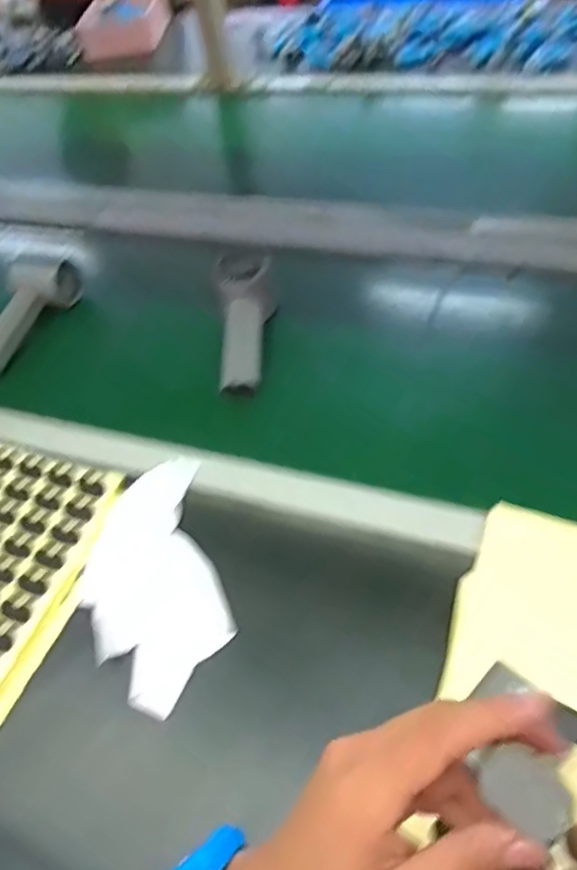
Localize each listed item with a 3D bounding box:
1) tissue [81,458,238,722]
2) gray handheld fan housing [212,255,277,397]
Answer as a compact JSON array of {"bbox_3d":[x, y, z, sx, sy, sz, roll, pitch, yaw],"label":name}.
[{"bbox_3d":[-0.101,0.104,0.470,0.096,0.018,0.184,-15,51,-6],"label":"tissue"},{"bbox_3d":[-0.043,-0.108,0.621,0.055,0.041,0.147,-2,64,4],"label":"gray handheld fan housing"}]

